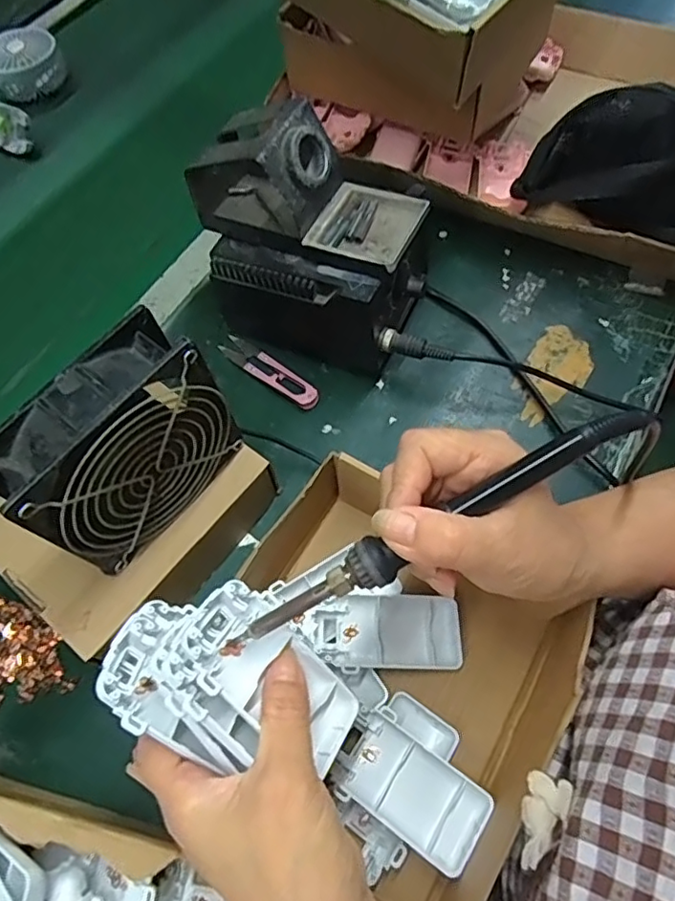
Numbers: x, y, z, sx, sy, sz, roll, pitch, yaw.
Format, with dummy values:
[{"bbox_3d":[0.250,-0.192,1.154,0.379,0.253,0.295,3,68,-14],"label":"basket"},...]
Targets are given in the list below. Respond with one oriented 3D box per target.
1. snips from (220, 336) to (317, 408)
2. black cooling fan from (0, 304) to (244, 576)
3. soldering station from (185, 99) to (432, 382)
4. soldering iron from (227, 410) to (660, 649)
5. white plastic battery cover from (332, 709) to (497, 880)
[{"bbox_3d":[-0.057,-0.068,0.481,0.105,0.011,0.023,36,71,18],"label":"snips"},{"bbox_3d":[-0.120,0.001,0.324,0.044,0.112,0.116,35,70,18],"label":"black cooling fan"},{"bbox_3d":[-0.022,-0.158,0.439,0.176,0.156,0.105,20,66,11],"label":"soldering station"},{"bbox_3d":[0.043,0.036,0.258,0.212,0.020,0.020,-31,66,2],"label":"soldering iron"},{"bbox_3d":[0.041,0.187,0.321,0.083,0.012,0.050,28,68,15],"label":"white plastic battery cover"}]

